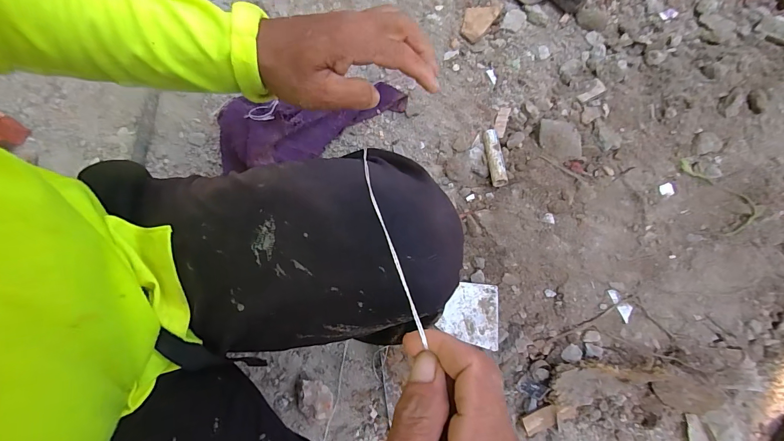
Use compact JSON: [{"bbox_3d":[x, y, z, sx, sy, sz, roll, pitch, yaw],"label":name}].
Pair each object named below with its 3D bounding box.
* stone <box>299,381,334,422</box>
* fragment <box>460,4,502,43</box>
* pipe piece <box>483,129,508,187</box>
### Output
[{"bbox_3d":[-0.118,0.279,0.557,0.047,0.024,0.057,-2,78,-1],"label":"stone"},{"bbox_3d":[0.174,-0.409,0.726,0.056,0.011,0.100,39,80,7],"label":"fragment"},{"bbox_3d":[0.182,-0.113,0.636,0.027,0.025,0.108,-6,78,-2],"label":"pipe piece"}]

